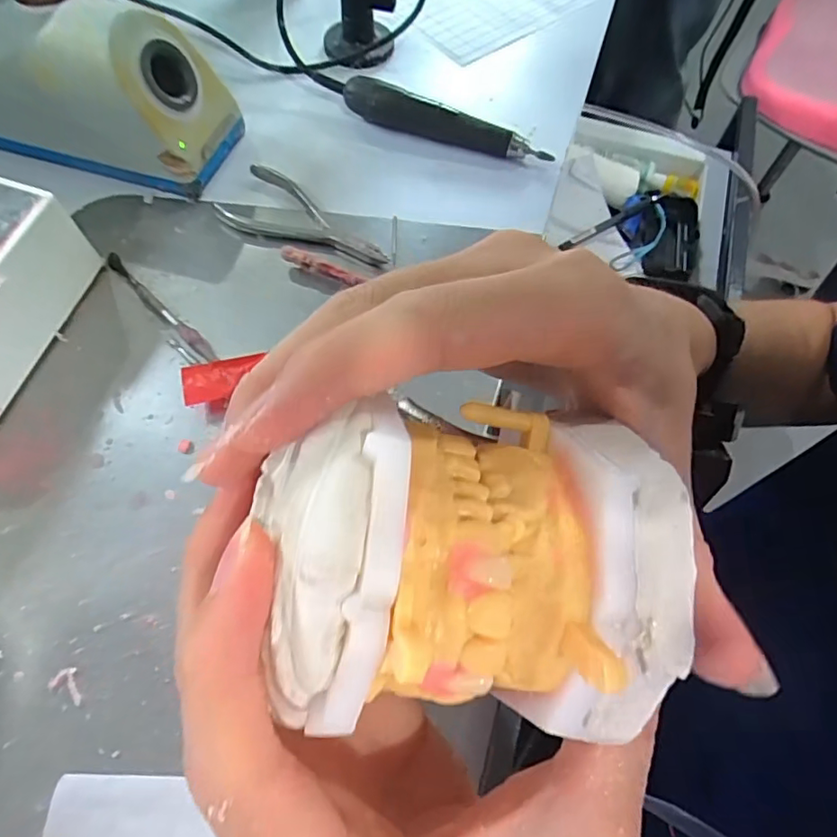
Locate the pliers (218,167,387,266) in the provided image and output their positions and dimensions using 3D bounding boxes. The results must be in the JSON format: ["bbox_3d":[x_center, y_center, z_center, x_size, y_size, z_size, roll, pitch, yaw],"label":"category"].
[{"bbox_3d":[-0.076,-0.143,0.384,0.130,0.012,0.056,21,65,9],"label":"pliers"}]

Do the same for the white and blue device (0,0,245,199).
[{"bbox_3d":[-0.245,-0.234,0.378,0.206,0.096,0.087,15,64,6],"label":"white and blue device"}]

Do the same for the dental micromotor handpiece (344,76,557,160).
[{"bbox_3d":[0.019,-0.229,0.419,0.164,0.030,0.024,23,65,10],"label":"dental micromotor handpiece"}]

